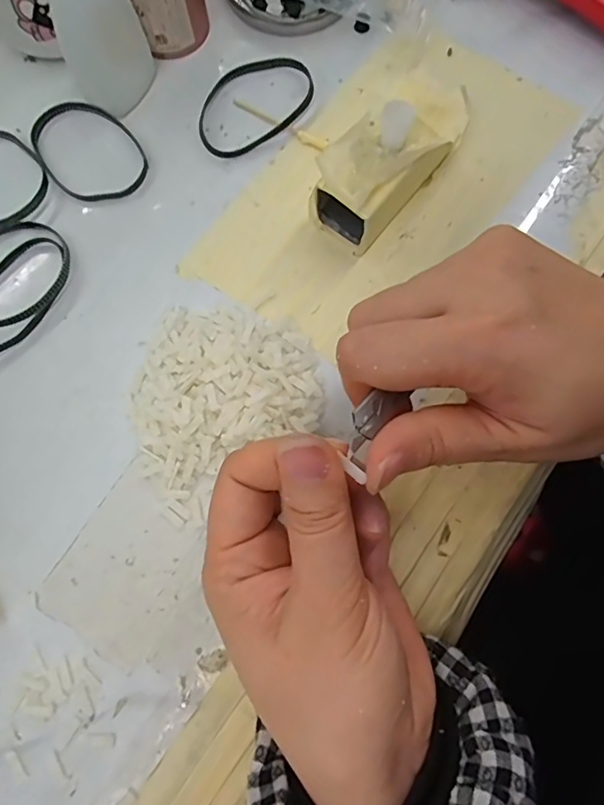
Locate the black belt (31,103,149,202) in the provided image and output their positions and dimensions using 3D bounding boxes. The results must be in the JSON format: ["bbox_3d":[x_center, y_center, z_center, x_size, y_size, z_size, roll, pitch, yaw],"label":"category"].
[{"bbox_3d":[-0.113,-0.133,0.277,0.049,0.004,0.066,-41,81,-9],"label":"black belt"}]

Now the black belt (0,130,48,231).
[{"bbox_3d":[-0.162,-0.116,0.274,0.060,0.008,0.057,0,77,-1],"label":"black belt"}]

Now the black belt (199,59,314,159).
[{"bbox_3d":[-0.026,-0.162,0.283,0.070,0.007,0.046,-33,80,-8],"label":"black belt"}]

